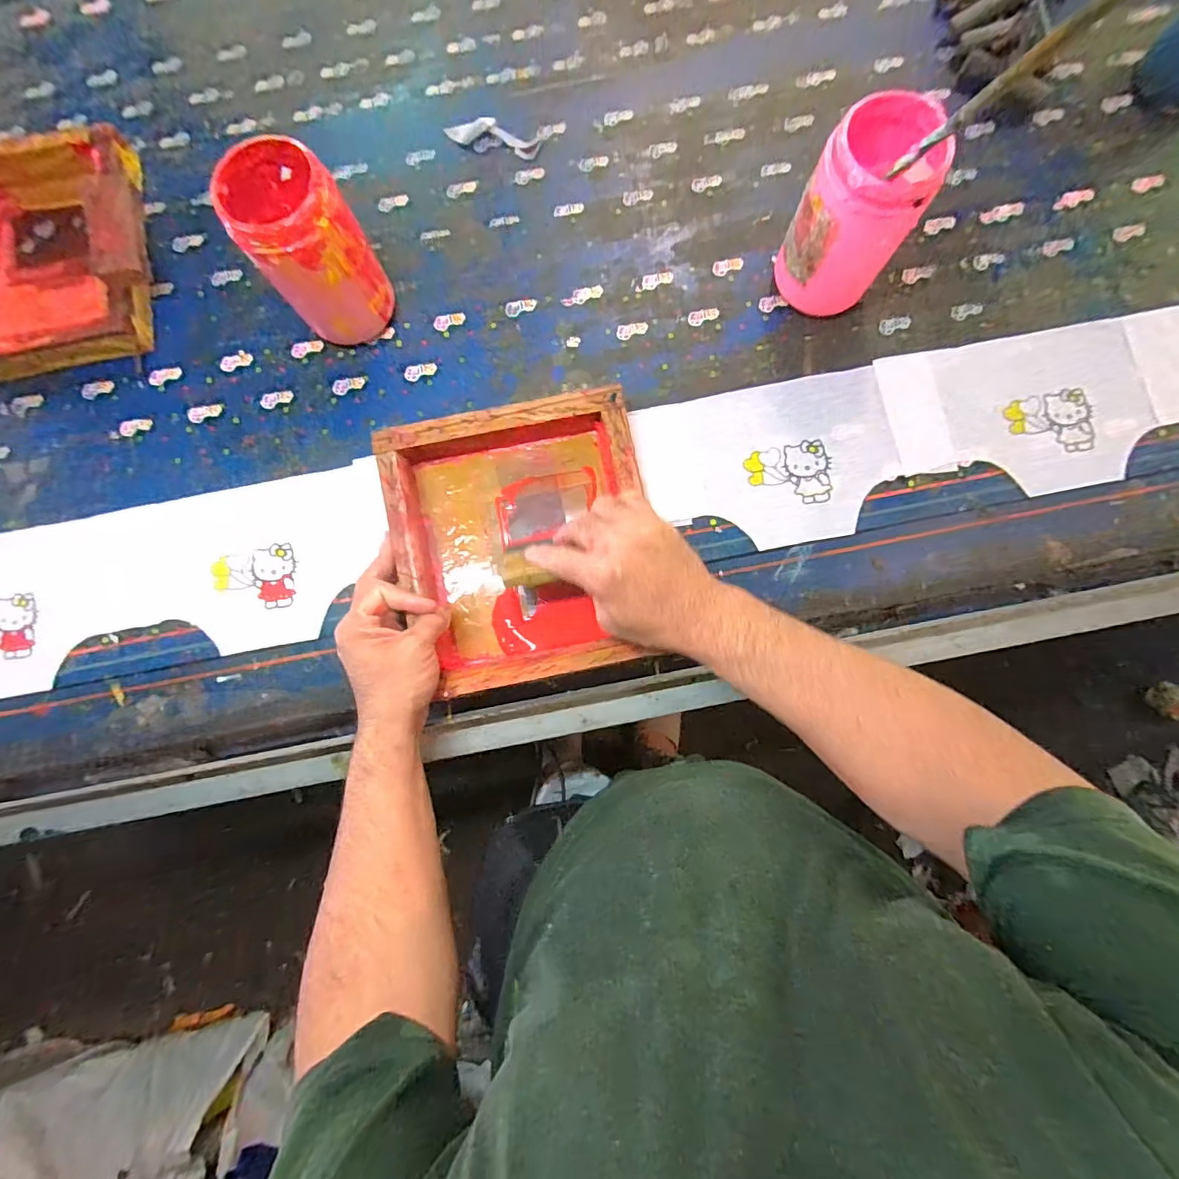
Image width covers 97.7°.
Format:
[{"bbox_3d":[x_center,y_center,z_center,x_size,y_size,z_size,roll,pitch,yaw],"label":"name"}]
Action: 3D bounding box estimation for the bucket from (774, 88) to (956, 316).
[{"bbox_3d":[0.238,-0.333,0.464,0.094,0.153,0.096,29,83,6],"label":"bucket"}]

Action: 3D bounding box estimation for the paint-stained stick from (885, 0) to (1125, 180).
[{"bbox_3d":[0.226,-0.282,0.292,0.010,0.185,0.010,-14,106,0],"label":"paint-stained stick"}]

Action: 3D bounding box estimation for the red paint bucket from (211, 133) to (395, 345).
[{"bbox_3d":[-0.249,-0.304,0.471,0.088,0.154,0.088,0,81,2],"label":"red paint bucket"}]

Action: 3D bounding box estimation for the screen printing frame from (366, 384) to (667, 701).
[{"bbox_3d":[-0.061,-0.043,0.490,0.228,0.056,0.254,-11,81,0],"label":"screen printing frame"}]

